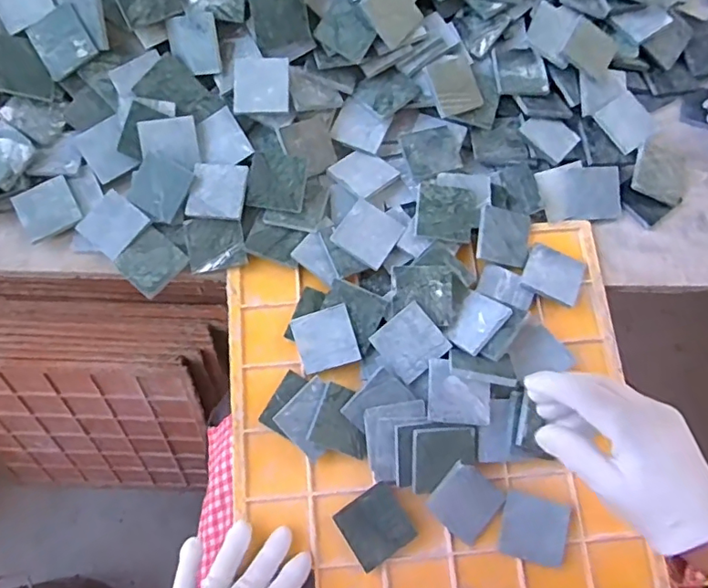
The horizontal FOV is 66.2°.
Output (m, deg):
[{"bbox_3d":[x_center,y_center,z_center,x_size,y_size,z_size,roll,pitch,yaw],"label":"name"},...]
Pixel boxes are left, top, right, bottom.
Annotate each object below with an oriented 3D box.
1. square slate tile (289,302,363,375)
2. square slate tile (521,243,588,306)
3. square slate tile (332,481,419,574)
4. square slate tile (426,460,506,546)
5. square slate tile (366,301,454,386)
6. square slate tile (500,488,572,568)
[{"bbox_3d":[-0.024,0.038,0.453,0.050,0.005,0.048,-18,89,9],"label":"square slate tile"},{"bbox_3d":[0.176,-0.017,0.479,0.048,0.012,0.048,26,70,7],"label":"square slate tile"},{"bbox_3d":[0.016,0.179,0.420,0.048,0.010,0.049,-32,74,-13],"label":"square slate tile"},{"bbox_3d":[0.088,0.160,0.421,0.052,0.004,0.048,43,79,-9],"label":"square slate tile"},{"bbox_3d":[0.046,0.039,0.439,0.049,0.006,0.048,-40,89,1],"label":"square slate tile"},{"bbox_3d":[0.140,0.182,0.421,0.047,0.007,0.046,15,69,3],"label":"square slate tile"}]

